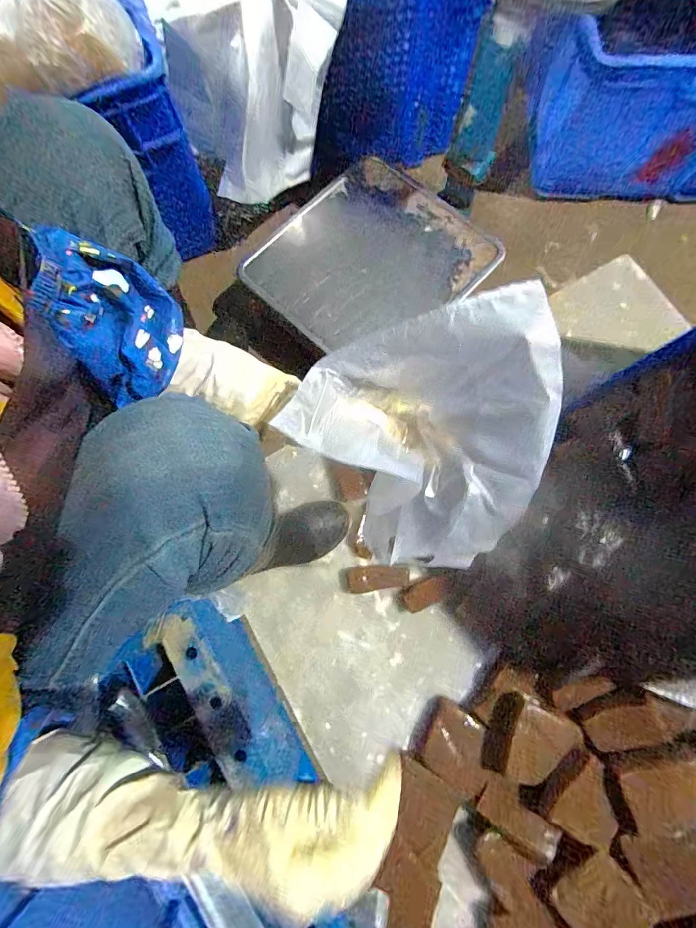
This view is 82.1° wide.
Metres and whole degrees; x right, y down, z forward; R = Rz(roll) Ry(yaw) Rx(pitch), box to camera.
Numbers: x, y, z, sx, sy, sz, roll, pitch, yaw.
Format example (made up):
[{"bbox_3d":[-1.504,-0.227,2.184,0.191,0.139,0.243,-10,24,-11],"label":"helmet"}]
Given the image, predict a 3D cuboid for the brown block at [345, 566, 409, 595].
[{"bbox_3d":[0.046,0.184,0.636,0.099,0.032,0.040,-4,80,0],"label":"brown block"}]

